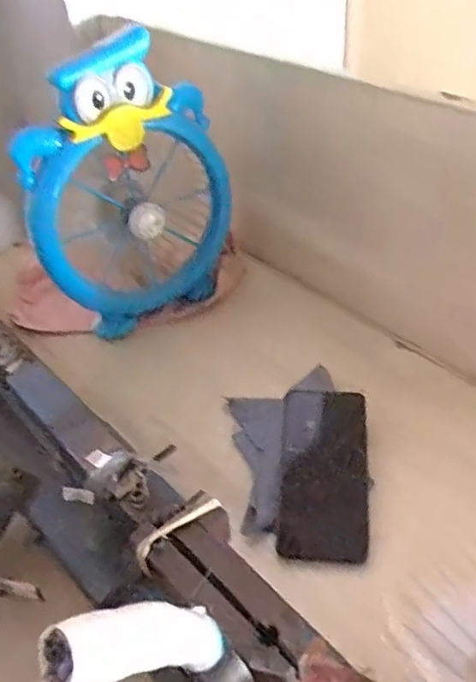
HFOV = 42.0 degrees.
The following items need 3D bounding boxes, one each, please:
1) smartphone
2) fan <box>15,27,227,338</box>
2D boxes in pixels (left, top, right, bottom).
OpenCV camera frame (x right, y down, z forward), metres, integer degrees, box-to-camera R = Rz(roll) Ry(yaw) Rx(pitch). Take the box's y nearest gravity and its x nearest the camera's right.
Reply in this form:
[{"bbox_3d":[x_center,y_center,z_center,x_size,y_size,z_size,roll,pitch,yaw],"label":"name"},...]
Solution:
[{"bbox_3d":[0.077,0.113,0.553,0.073,0.012,0.168,3,49,5],"label":"smartphone"},{"bbox_3d":[-0.122,-0.162,0.689,0.220,0.298,0.106,-21,45,-16],"label":"fan"}]

